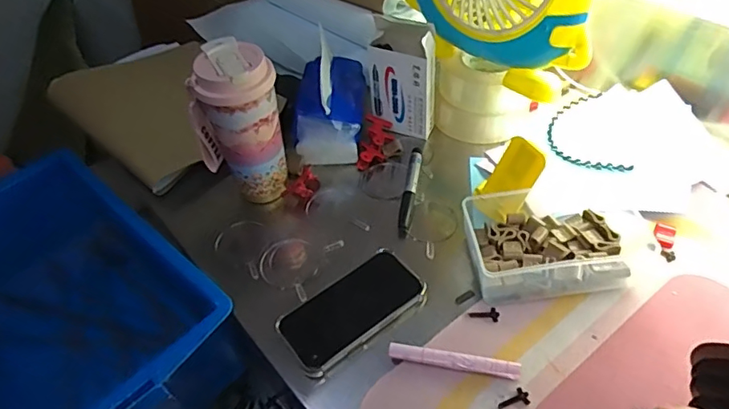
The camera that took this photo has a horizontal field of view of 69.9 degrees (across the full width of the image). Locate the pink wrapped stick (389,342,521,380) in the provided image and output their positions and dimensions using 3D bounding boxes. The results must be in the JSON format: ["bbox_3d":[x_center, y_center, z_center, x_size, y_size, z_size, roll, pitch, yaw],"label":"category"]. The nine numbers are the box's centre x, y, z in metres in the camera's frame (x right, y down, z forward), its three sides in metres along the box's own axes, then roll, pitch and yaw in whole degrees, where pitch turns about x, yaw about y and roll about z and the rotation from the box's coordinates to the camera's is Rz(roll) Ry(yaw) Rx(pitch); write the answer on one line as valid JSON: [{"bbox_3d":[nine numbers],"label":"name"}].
[{"bbox_3d":[0.085,0.149,0.498,0.120,0.016,0.017,6,48,10],"label":"pink wrapped stick"}]

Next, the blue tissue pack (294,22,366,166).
[{"bbox_3d":[-0.048,-0.146,0.710,0.092,0.115,0.156,-2,48,3],"label":"blue tissue pack"}]

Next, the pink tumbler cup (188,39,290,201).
[{"bbox_3d":[-0.145,-0.087,0.615,0.098,0.182,0.083,-20,49,-13],"label":"pink tumbler cup"}]

